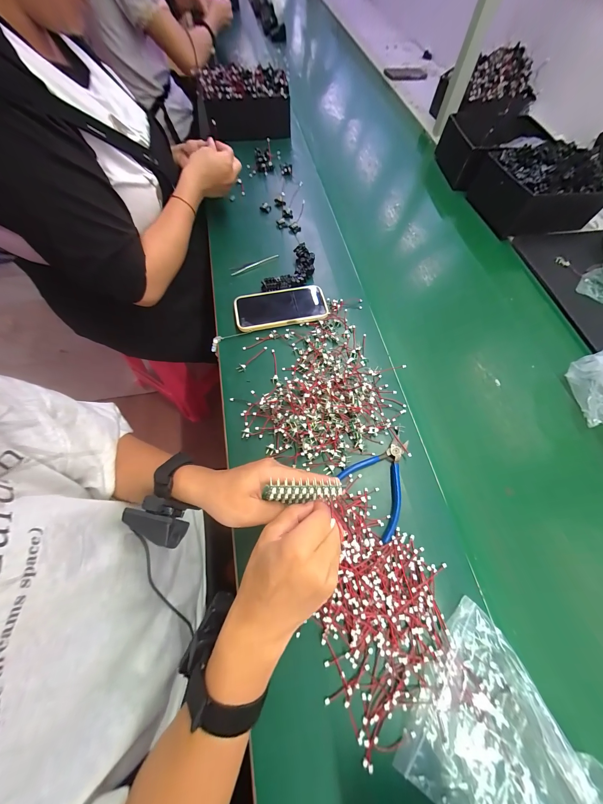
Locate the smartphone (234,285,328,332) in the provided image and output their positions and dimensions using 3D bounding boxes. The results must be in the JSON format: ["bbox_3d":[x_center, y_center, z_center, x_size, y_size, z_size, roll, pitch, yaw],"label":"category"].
[{"bbox_3d":[-0.039,-0.179,0.503,0.167,0.010,0.082,-10,65,-6],"label":"smartphone"}]

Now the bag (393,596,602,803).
[{"bbox_3d":[0.231,0.340,0.242,0.211,0.070,0.169,31,68,13],"label":"bag"}]

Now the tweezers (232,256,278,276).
[{"bbox_3d":[-0.095,-0.284,0.554,0.107,0.009,0.008,-31,70,-13],"label":"tweezers"}]

